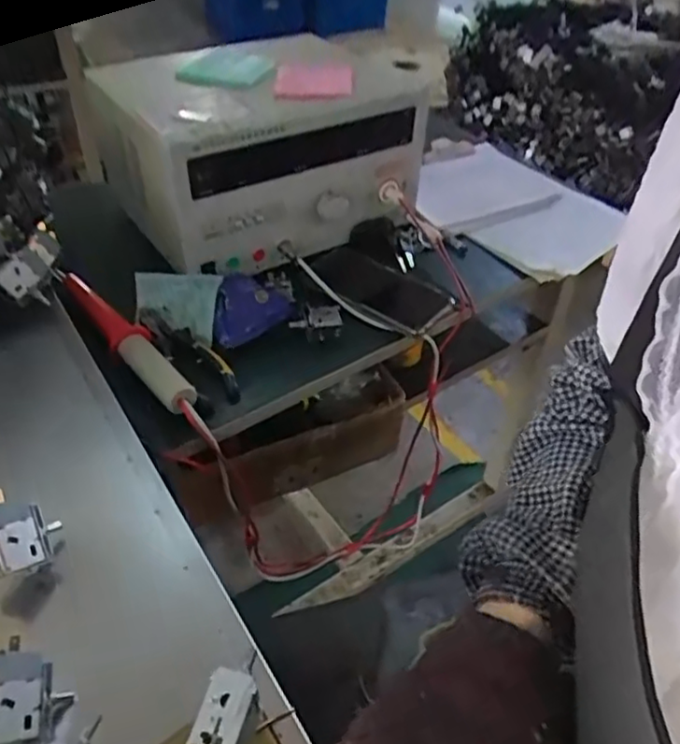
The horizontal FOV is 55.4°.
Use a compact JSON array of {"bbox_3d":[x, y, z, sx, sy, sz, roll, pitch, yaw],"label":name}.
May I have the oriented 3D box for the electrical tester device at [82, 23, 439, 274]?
[{"bbox_3d":[-0.074,-0.254,0.754,0.333,0.177,0.186,-22,49,-24],"label":"electrical tester device"}]

